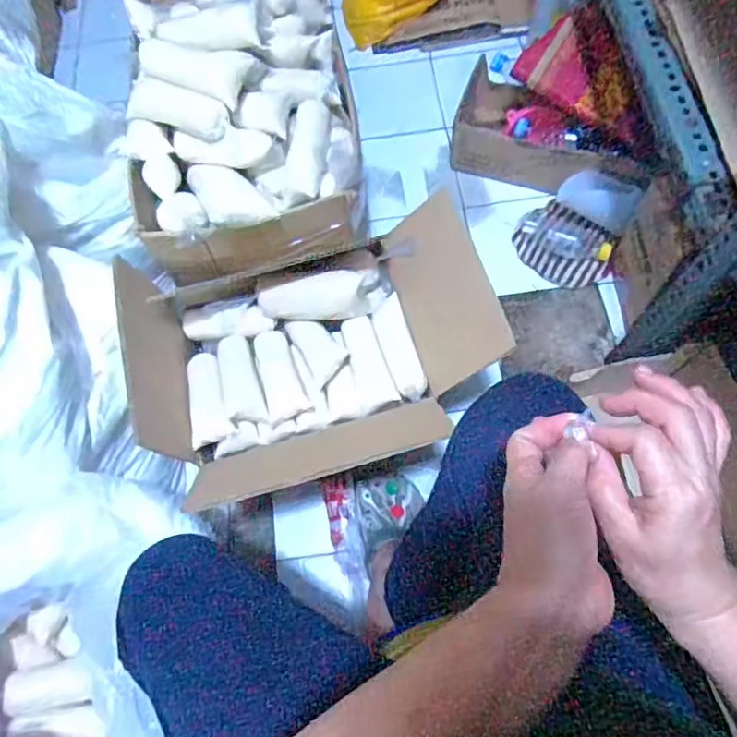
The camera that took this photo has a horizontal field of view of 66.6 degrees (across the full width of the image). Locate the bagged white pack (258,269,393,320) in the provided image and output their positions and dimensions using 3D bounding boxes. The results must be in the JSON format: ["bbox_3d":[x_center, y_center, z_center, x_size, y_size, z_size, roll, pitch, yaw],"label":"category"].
[{"bbox_3d":[-0.061,-0.102,0.785,0.181,0.055,0.062,-13,67,-3],"label":"bagged white pack"}]

